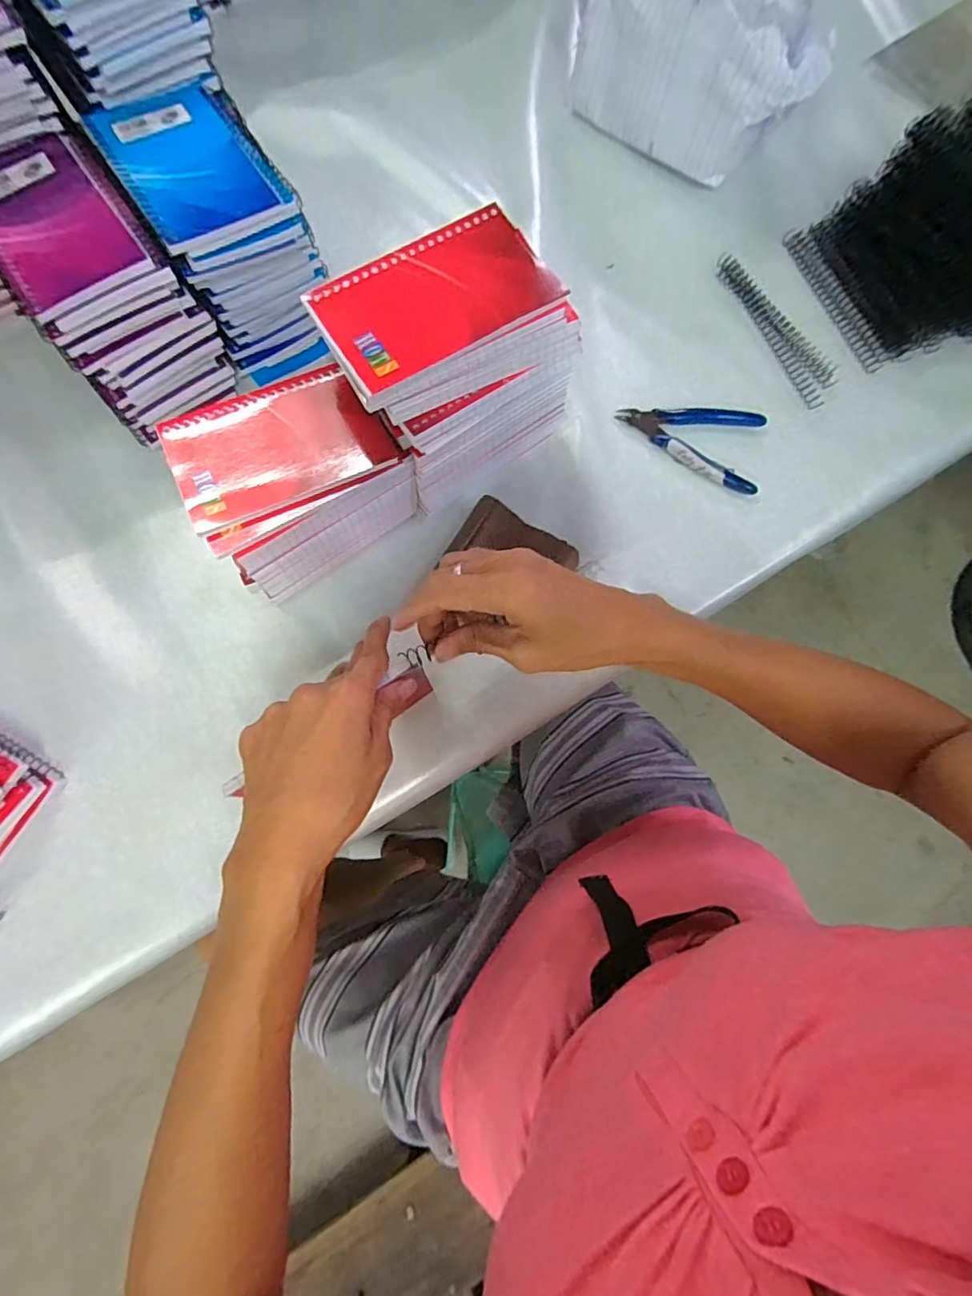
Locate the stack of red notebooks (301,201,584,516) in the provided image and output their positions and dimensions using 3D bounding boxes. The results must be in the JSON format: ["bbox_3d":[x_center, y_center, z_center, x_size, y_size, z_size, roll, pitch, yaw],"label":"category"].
[{"bbox_3d":[-0.022,-0.182,0.377,0.145,0.148,0.085,-32,79,-10],"label":"stack of red notebooks"}]

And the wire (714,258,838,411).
[{"bbox_3d":[0.254,-0.284,0.475,0.033,0.015,0.166,-23,77,-7],"label":"wire"}]

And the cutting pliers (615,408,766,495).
[{"bbox_3d":[0.166,-0.173,0.448,0.115,0.008,0.073,14,75,3],"label":"cutting pliers"}]

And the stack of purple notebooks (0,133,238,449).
[{"bbox_3d":[-0.283,-0.260,0.409,0.098,0.113,0.150,-38,79,-10],"label":"stack of purple notebooks"}]

